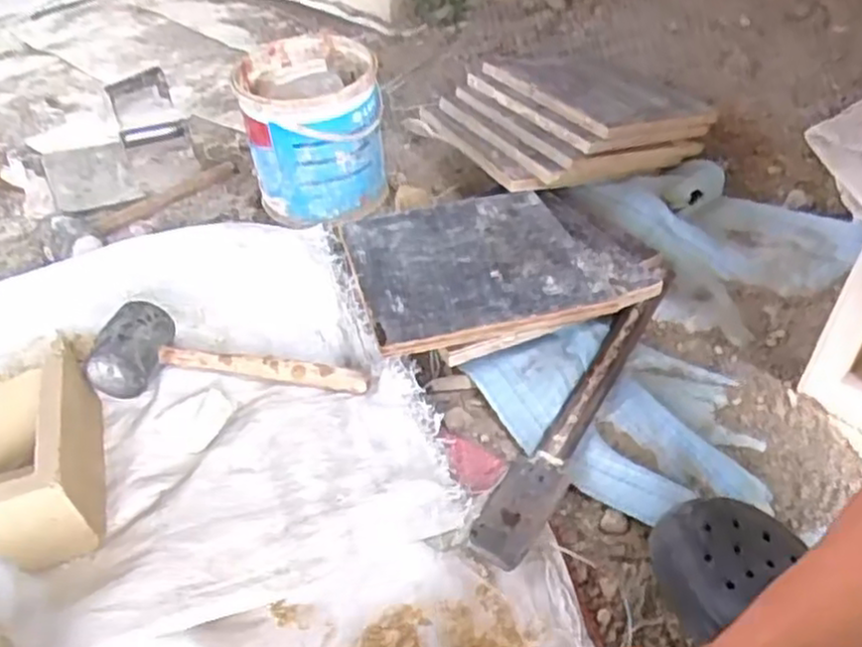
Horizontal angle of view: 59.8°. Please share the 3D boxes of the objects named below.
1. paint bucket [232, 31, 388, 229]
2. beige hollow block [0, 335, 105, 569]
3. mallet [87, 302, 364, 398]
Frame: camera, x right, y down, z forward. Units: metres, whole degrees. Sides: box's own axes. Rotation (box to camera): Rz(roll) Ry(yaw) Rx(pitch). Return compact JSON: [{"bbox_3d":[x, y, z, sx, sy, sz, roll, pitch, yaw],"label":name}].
[{"bbox_3d":[-0.149,-0.243,0.974,0.169,0.183,0.155,-10,45,-8],"label":"paint bucket"},{"bbox_3d":[-0.375,0.113,0.689,0.107,0.081,0.193,-15,46,-12],"label":"beige hollow block"},{"bbox_3d":[-0.210,0.025,0.790,0.277,0.063,0.094,-2,44,1],"label":"mallet"}]

